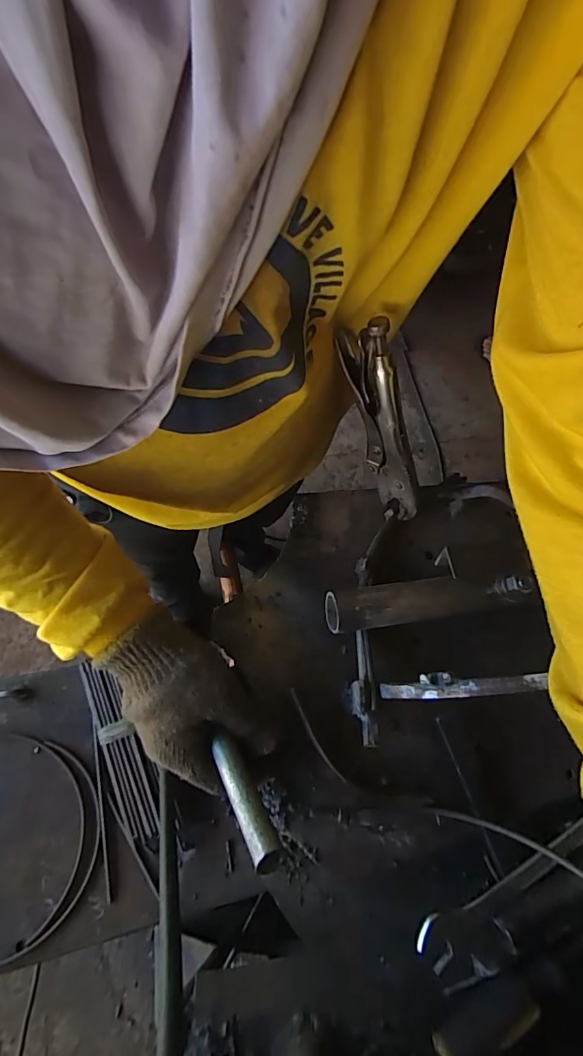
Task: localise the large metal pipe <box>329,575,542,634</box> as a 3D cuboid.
[{"bbox_3d":[0.108,0.056,0.363,0.159,0.029,0.032,-6,69,-9],"label":"large metal pipe"}]

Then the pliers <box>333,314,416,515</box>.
[{"bbox_3d":[0.069,-0.072,0.350,0.013,0.174,0.045,-35,41,-13],"label":"pliers"}]

